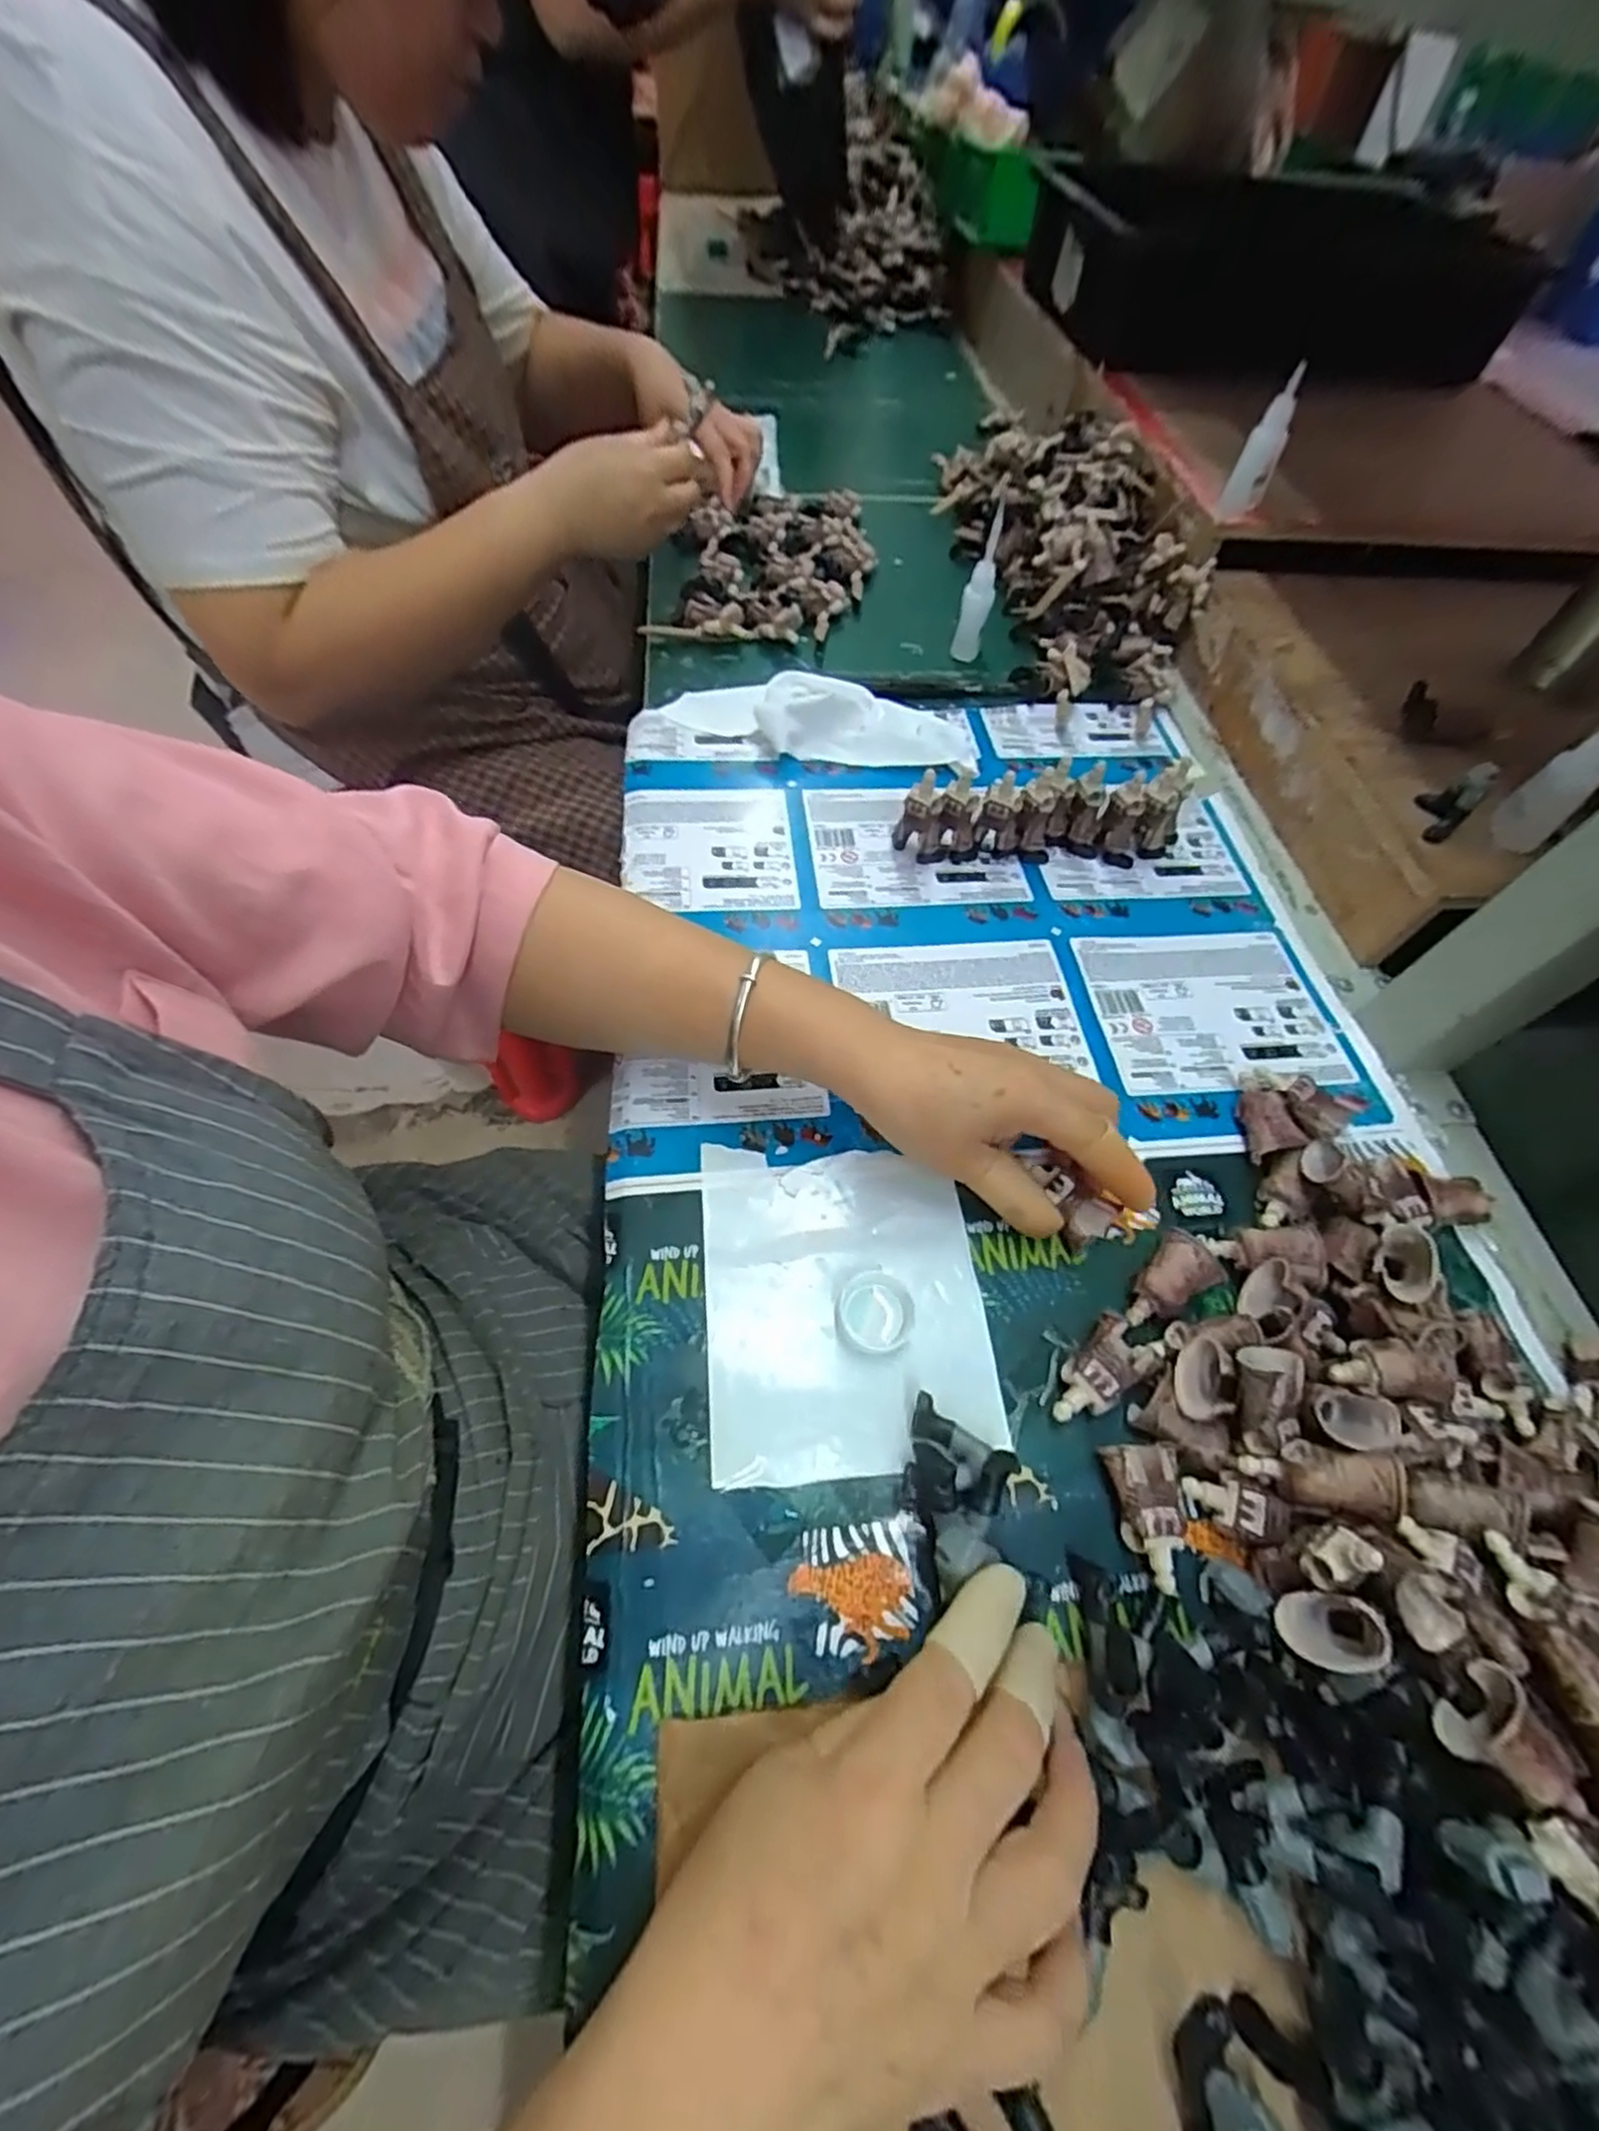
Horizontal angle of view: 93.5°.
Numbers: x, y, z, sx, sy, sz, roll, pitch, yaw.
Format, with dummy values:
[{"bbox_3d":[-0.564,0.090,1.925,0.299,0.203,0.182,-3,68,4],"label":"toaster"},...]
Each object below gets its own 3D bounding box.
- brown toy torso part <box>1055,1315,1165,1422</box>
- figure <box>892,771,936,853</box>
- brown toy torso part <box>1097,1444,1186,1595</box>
[{"bbox_3d":[0.125,0.128,0.315,0.052,0.018,0.024,-34,66,-22],"label":"brown toy torso part"},{"bbox_3d":[0.071,-0.155,0.467,0.019,0.056,0.015,10,58,3],"label":"figure"},{"bbox_3d":[0.133,0.171,0.286,0.025,0.015,0.047,-1,58,-5],"label":"brown toy torso part"}]

